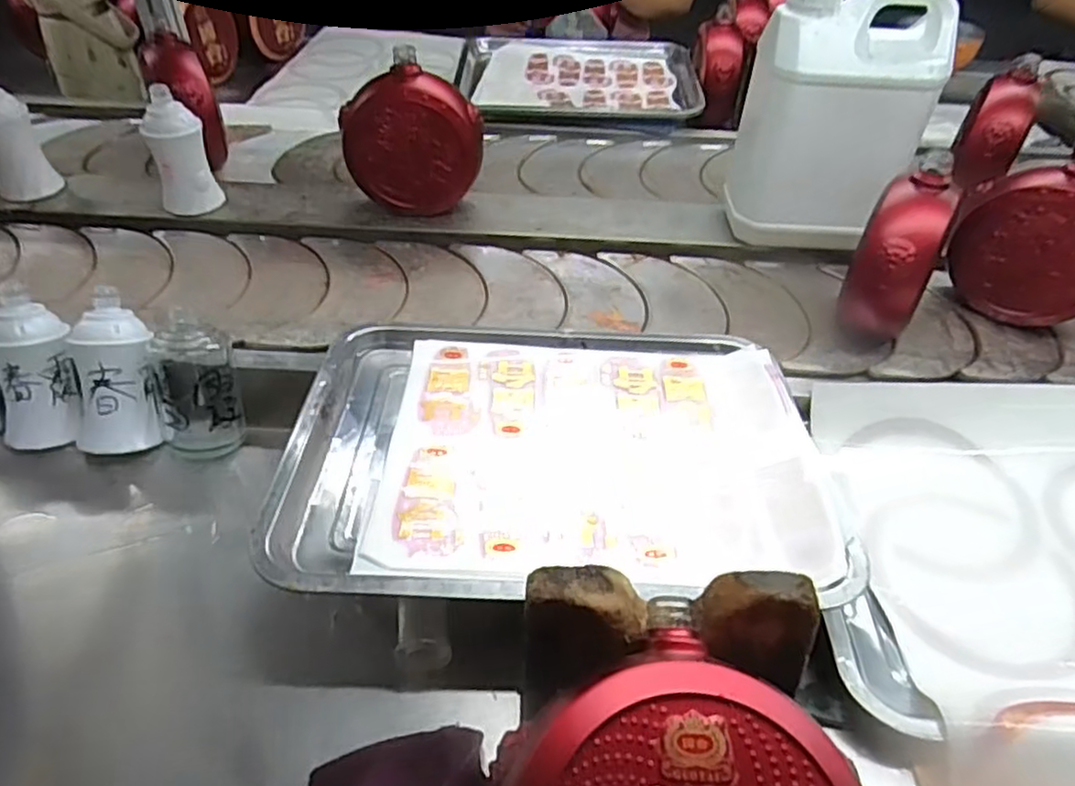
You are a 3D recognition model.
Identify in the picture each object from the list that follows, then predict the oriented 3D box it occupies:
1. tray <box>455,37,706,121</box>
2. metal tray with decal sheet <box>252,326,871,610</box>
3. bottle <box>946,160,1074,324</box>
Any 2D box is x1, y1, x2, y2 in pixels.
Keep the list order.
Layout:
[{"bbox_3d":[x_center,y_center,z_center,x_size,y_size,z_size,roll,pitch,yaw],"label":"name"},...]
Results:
[{"bbox_3d":[0.062,-0.480,1.035,0.342,0.033,0.252,3,43,1],"label":"tray"},{"bbox_3d":[0.013,0.028,0.462,0.339,0.033,0.245,1,44,0],"label":"metal tray with decal sheet"},{"bbox_3d":[0.453,-0.132,0.618,0.062,0.138,0.138,-32,53,-29],"label":"bottle"}]

